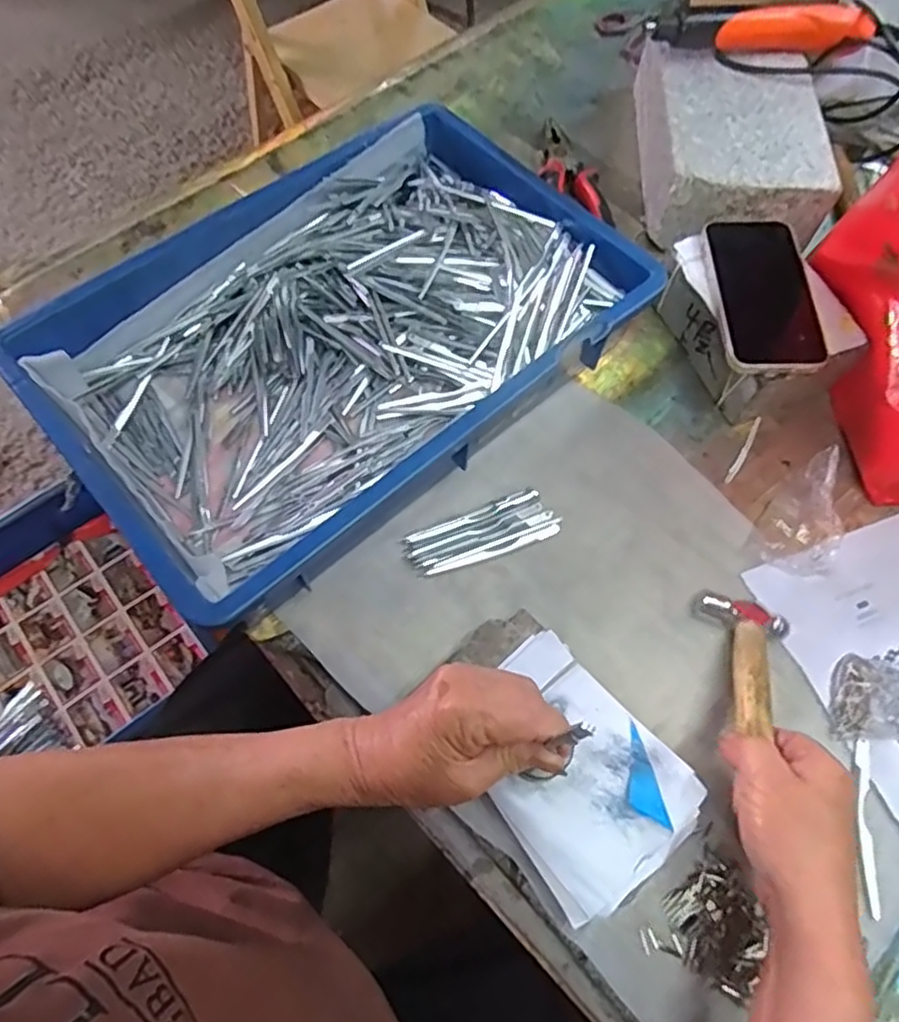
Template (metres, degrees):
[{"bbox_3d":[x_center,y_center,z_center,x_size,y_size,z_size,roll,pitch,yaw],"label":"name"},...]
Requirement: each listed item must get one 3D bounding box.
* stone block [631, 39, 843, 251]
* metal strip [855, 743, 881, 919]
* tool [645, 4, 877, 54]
[{"bbox_3d":[0.264,-0.356,0.651,0.144,0.078,0.227,2,64,0],"label":"stone block"},{"bbox_3d":[0.264,0.198,0.427,0.009,0.005,0.103,10,64,3],"label":"metal strip"},{"bbox_3d":[0.290,-0.456,0.636,0.207,0.030,0.036,-2,64,-3],"label":"tool"}]

